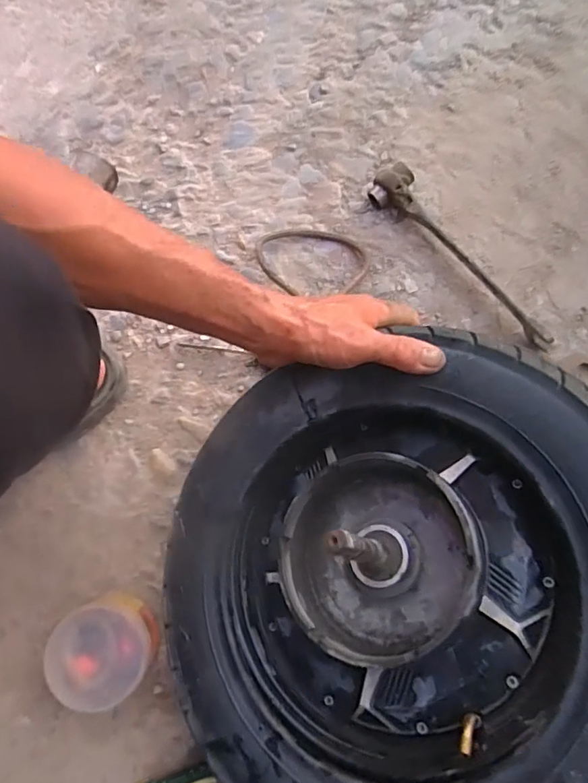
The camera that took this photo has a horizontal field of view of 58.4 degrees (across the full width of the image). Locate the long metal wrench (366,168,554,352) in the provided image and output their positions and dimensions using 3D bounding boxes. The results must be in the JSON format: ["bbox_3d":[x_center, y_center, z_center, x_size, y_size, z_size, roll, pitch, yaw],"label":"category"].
[{"bbox_3d":[0.189,-0.151,0.603,0.047,0.033,0.268,-37,79,-10],"label":"long metal wrench"}]

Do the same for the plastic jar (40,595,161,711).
[{"bbox_3d":[-0.167,0.232,0.472,0.082,0.063,0.084,0,75,-1],"label":"plastic jar"}]

